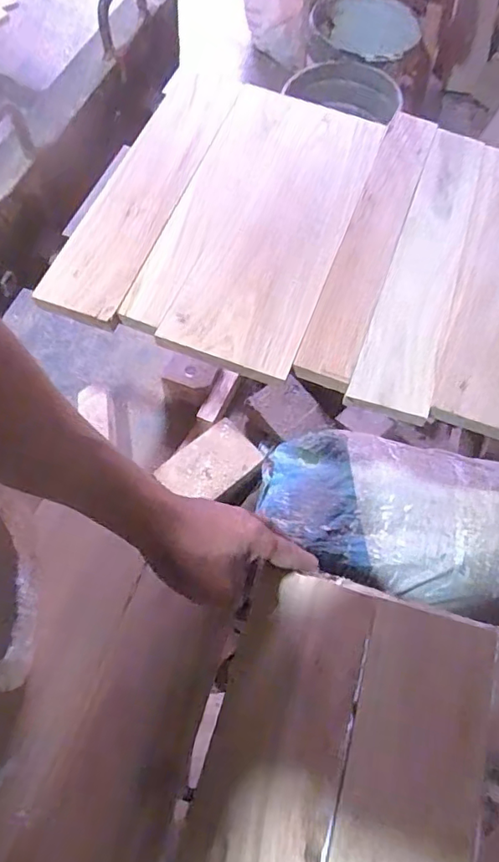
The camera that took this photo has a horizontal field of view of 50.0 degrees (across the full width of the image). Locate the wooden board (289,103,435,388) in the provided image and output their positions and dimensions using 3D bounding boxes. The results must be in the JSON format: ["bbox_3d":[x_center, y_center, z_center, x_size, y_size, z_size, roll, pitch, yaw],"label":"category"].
[{"bbox_3d":[0.157,-0.255,0.673,0.064,0.016,0.470,18,65,9],"label":"wooden board"}]

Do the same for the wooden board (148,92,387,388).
[{"bbox_3d":[0.042,-0.274,0.675,0.159,0.026,0.464,18,65,8],"label":"wooden board"}]

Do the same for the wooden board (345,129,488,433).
[{"bbox_3d":[0.222,-0.220,0.656,0.081,0.020,0.476,19,65,9],"label":"wooden board"}]

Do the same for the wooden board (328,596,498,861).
[{"bbox_3d":[0.112,0.331,0.392,0.109,0.025,0.381,14,65,7],"label":"wooden board"}]

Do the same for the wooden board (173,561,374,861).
[{"bbox_3d":[0.004,0.307,0.406,0.107,0.018,0.388,14,66,7],"label":"wooden board"}]

